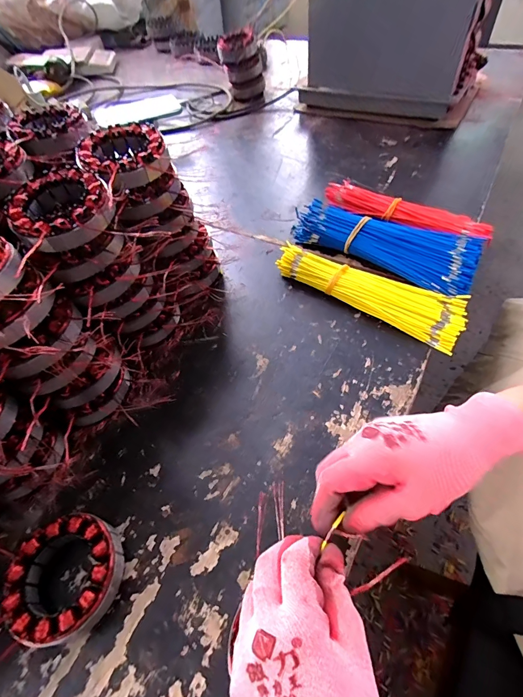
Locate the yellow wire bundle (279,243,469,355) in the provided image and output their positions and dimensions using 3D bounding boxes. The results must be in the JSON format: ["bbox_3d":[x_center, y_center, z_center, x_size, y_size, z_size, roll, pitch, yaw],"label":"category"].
[{"bbox_3d":[0.133,-0.078,0.453,0.238,0.029,0.067,31,62,25],"label":"yellow wire bundle"}]

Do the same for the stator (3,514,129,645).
[{"bbox_3d":[-0.158,0.184,0.292,0.084,0.030,0.083,-3,53,4],"label":"stator"}]

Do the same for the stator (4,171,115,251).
[{"bbox_3d":[-0.178,-0.123,0.324,0.085,0.033,0.086,-3,53,4],"label":"stator"}]

